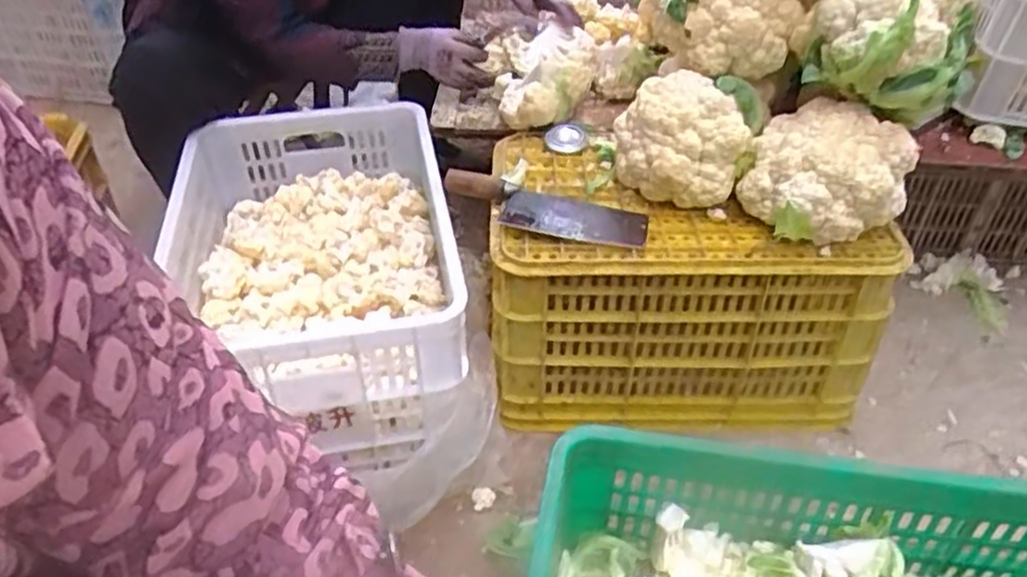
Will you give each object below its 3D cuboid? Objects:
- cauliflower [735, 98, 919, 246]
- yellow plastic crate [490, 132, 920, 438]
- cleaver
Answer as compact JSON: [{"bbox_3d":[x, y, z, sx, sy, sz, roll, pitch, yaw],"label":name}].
[{"bbox_3d":[0.383,-0.143,0.918,0.187,0.111,0.159,18,46,20],"label":"cauliflower"},{"bbox_3d":[0.214,-0.021,1.074,0.504,0.269,0.344,-3,42,-2],"label":"yellow plastic crate"},{"bbox_3d":[0.031,-0.100,0.946,0.269,0.031,0.079,11,44,13],"label":"cleaver"}]

